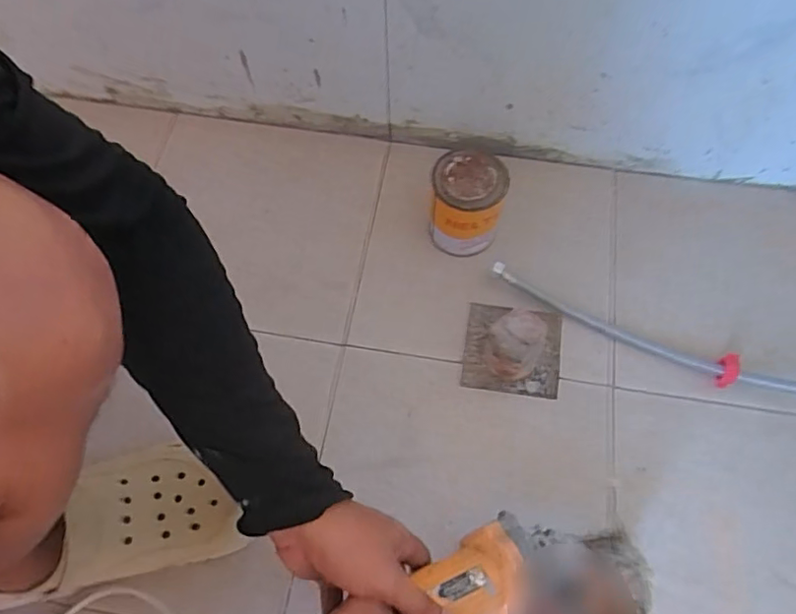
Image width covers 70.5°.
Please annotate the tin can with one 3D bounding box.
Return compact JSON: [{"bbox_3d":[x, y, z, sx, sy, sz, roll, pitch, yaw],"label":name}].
[{"bbox_3d":[0.078,-0.115,0.645,0.079,0.108,0.072,1,64,-2],"label":"tin can"}]

